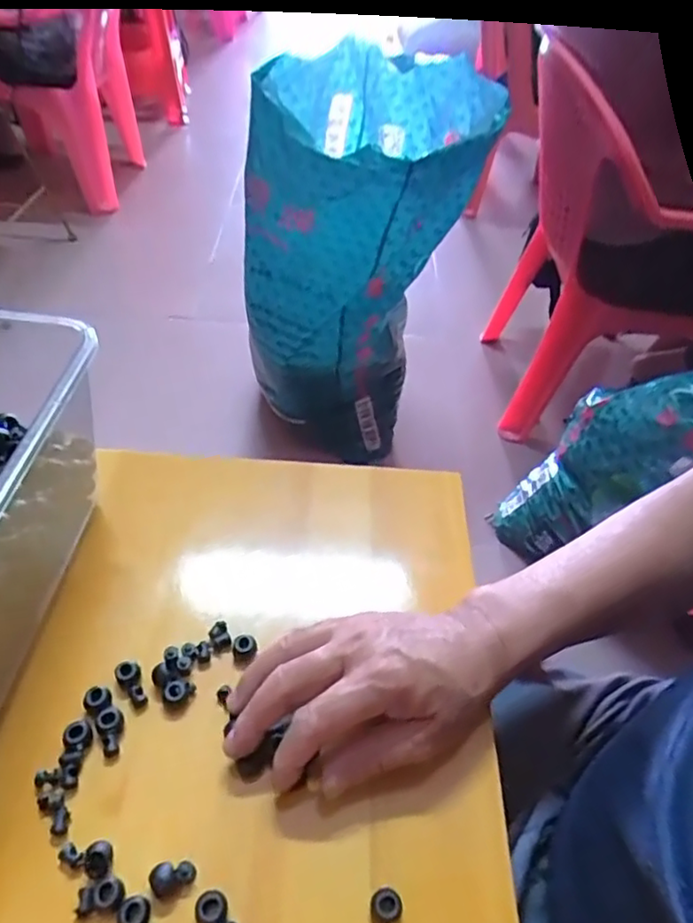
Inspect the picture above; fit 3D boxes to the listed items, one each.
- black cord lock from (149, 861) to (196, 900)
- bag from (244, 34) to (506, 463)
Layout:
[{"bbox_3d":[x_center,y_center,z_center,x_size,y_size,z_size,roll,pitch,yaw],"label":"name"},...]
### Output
[{"bbox_3d":[-0.087,0.209,0.314,0.022,0.010,0.013,-12,49,-16],"label":"black cord lock"},{"bbox_3d":[0.032,-0.315,1.056,0.314,0.590,0.337,14,47,7],"label":"bag"}]

